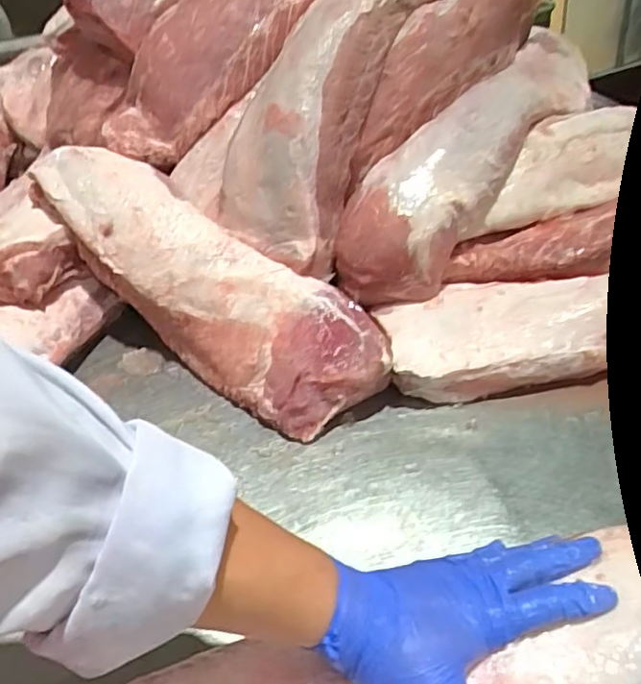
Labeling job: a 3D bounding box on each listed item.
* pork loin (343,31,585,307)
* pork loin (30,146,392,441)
[{"bbox_3d":[0.187,-0.216,0.722,0.103,0.136,0.457,25,50,30],"label":"pork loin"},{"bbox_3d":[-0.130,-0.060,0.666,0.439,0.109,0.126,36,55,17],"label":"pork loin"}]

